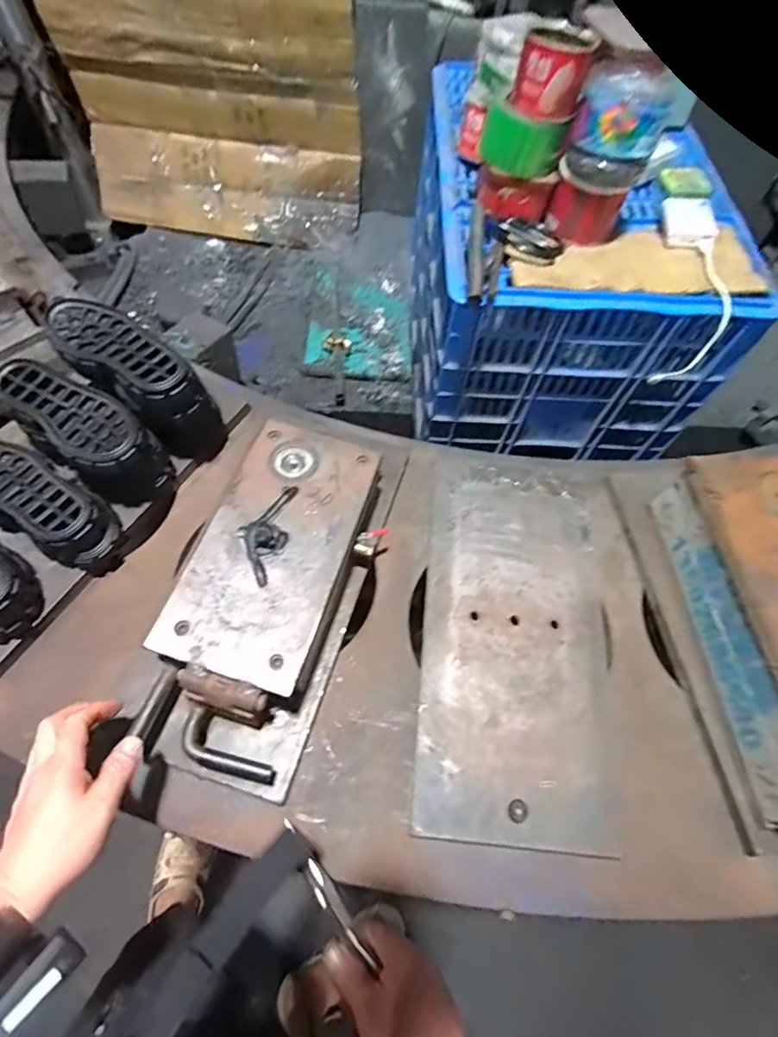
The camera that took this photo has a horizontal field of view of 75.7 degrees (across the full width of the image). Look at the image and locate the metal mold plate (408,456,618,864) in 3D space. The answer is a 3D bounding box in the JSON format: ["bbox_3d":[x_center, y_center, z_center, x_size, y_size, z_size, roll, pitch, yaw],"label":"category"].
[{"bbox_3d":[0.154,0.139,0.602,0.218,0.019,0.431,9,63,-1],"label":"metal mold plate"}]

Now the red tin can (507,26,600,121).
[{"bbox_3d":[0.190,-0.523,0.587,0.084,0.064,0.086,2,61,-3],"label":"red tin can"}]

